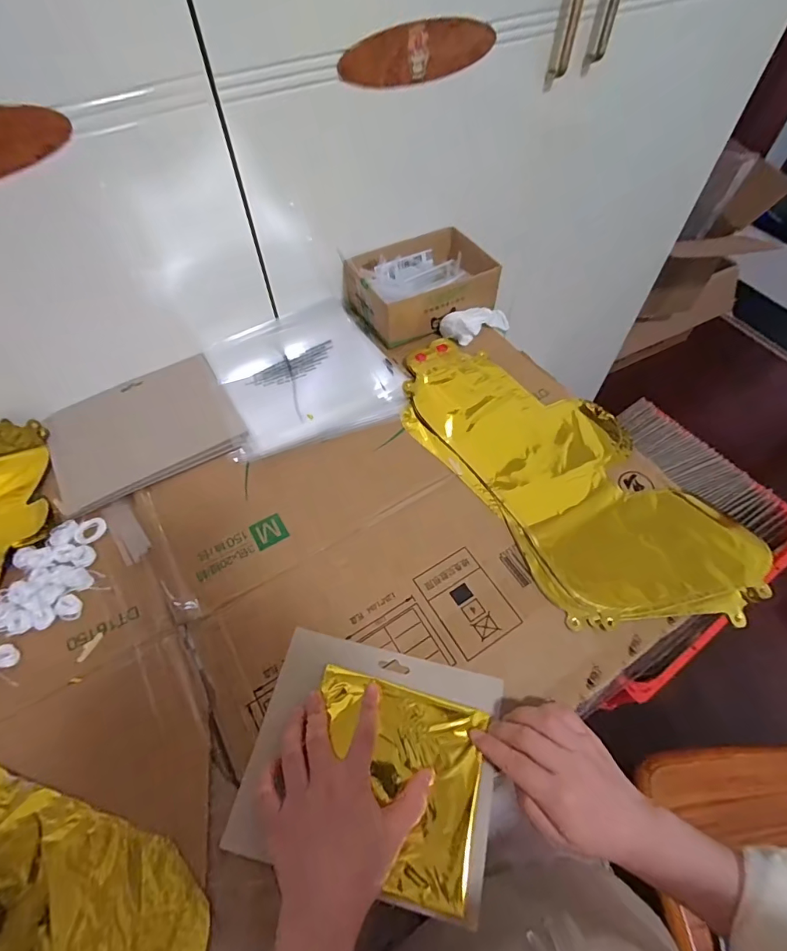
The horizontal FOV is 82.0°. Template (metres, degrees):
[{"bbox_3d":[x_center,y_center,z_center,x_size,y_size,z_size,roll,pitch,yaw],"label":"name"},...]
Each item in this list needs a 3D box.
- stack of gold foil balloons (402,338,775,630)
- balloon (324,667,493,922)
[{"bbox_3d":[0.180,-0.018,0.510,0.211,0.020,0.427,-28,61,-17],"label":"stack of gold foil balloons"},{"bbox_3d":[-0.002,0.235,0.354,0.140,0.011,0.130,12,57,8],"label":"balloon"}]

